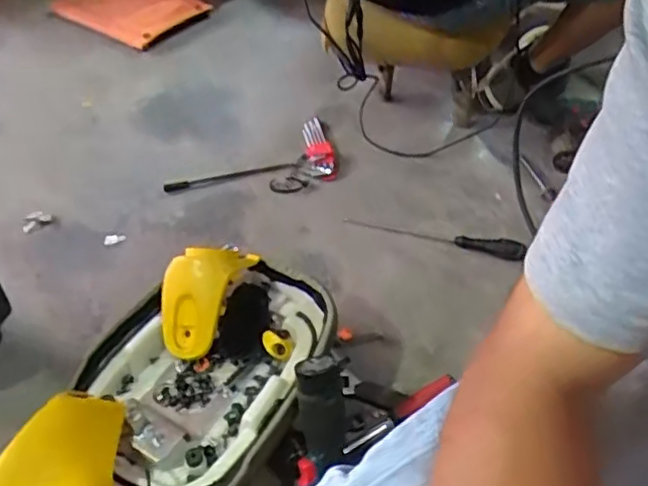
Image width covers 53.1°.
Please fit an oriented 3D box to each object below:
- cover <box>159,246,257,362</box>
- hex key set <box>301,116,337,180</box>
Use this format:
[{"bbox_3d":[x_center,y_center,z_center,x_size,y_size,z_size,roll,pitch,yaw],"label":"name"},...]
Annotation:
[{"bbox_3d":[-0.171,0.065,0.901,0.088,0.102,0.162,16,49,15],"label":"cover"},{"bbox_3d":[-0.013,-0.189,1.290,0.065,0.032,0.163,-5,47,-4],"label":"hex key set"}]

